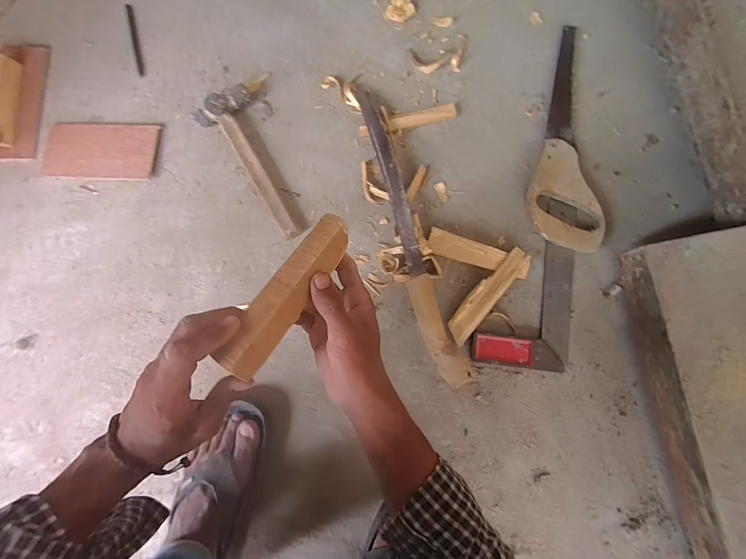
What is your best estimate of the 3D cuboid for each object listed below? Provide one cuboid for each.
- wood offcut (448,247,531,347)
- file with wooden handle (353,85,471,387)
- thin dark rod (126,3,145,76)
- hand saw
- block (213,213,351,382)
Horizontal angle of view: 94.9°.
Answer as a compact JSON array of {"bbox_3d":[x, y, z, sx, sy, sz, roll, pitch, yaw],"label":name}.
[{"bbox_3d":[0.157,0.021,0.471,0.036,0.019,0.148,40,89,8],"label":"wood offcut"},{"bbox_3d":[0.042,-0.080,0.485,0.050,0.043,0.459,-19,83,4],"label":"file with wooden handle"},{"bbox_3d":[-0.404,-0.410,0.582,0.010,0.004,0.140,-15,83,4],"label":"thin dark rod"},{"bbox_3d":[0.260,-0.203,0.483,0.092,0.028,0.329,-4,84,6],"label":"hand saw"},{"bbox_3d":[-0.071,0.011,0.295,0.030,0.031,0.151,23,69,30],"label":"block"}]

